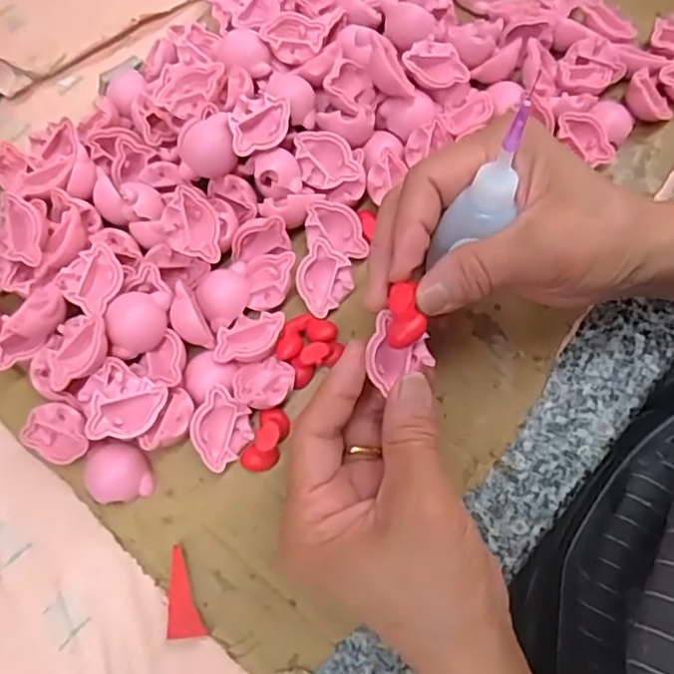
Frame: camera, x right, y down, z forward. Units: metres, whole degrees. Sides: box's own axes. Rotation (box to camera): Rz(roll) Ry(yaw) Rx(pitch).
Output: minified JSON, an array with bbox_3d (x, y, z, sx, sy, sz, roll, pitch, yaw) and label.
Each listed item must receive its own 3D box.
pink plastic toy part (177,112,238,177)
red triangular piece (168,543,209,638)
[{"bbox_3d":[-0.065,-0.095,0.320,0.028,0.026,0.022,-8,70,-1],"label":"pink plastic toy part"},{"bbox_3d":[-0.065,0.111,0.277,0.016,0.004,0.037,7,61,-18],"label":"red triangular piece"}]

